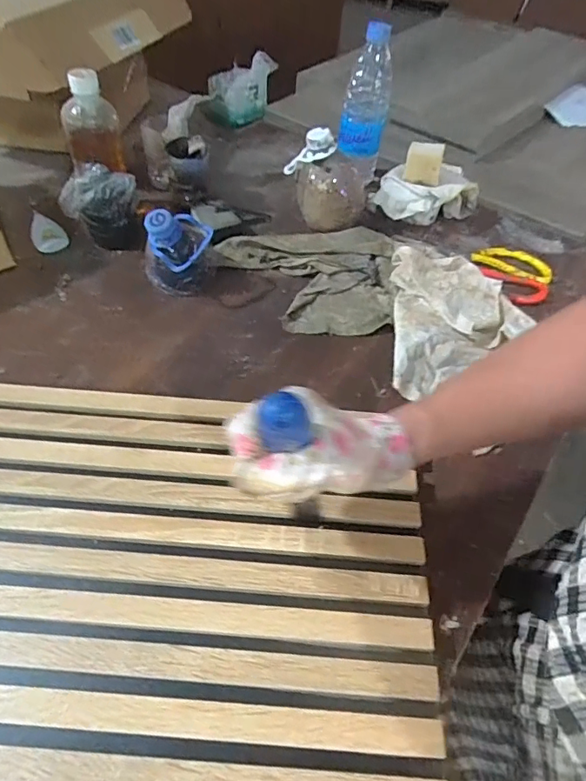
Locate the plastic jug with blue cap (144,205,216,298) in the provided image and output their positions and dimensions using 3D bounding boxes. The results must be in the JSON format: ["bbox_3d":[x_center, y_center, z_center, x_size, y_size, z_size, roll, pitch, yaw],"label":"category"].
[{"bbox_3d":[-0.134,-0.164,0.581,0.084,0.095,0.073,-7,51,-10],"label":"plastic jug with blue cap"}]

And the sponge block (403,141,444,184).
[{"bbox_3d":[0.183,-0.321,0.682,0.050,0.043,0.039,12,50,6],"label":"sponge block"}]

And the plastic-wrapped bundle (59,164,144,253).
[{"bbox_3d":[-0.248,-0.236,0.636,0.089,0.088,0.080,-24,56,-22],"label":"plastic-wrapped bundle"}]

